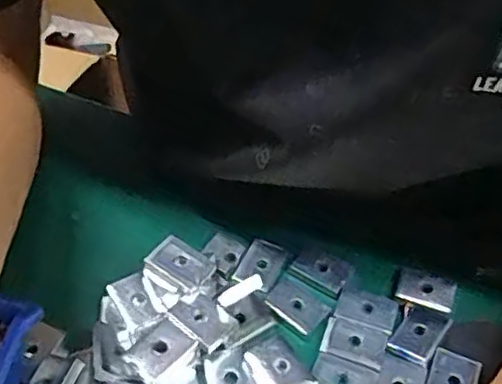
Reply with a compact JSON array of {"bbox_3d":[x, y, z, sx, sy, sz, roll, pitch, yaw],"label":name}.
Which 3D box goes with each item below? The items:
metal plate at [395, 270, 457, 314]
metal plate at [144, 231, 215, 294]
[{"bbox_3d":[0.085,0.048,0.328,0.027,0.005,0.018,20,48,15],"label":"metal plate"},{"bbox_3d":[-0.033,0.033,0.313,0.028,0.004,0.019,34,64,10],"label":"metal plate"}]

